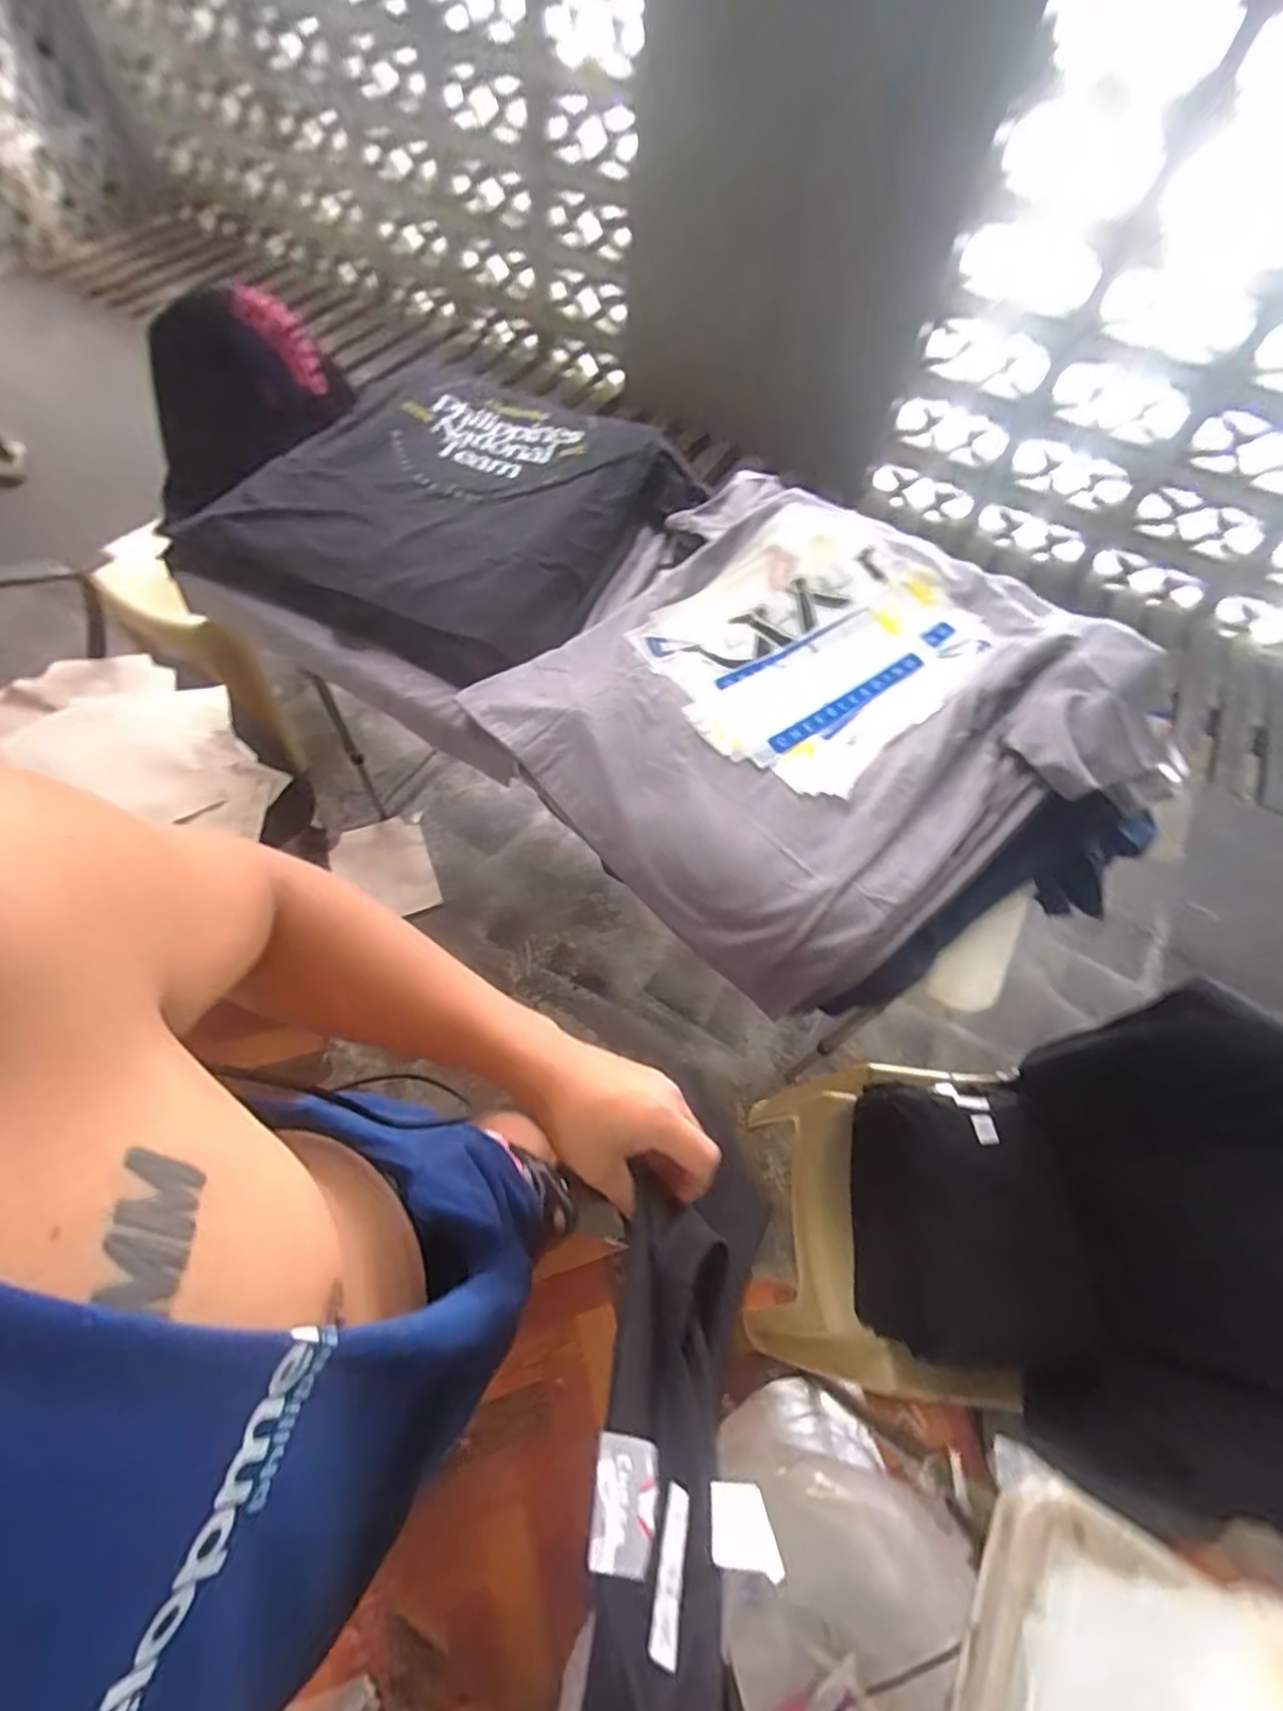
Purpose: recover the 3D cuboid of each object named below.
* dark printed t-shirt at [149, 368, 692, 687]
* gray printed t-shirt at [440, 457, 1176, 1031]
[{"bbox_3d":[-0.282,-0.551,1.006,0.591,0.058,0.620,27,64,10],"label":"dark printed t-shirt"},{"bbox_3d":[0.228,-0.209,0.832,0.688,0.143,0.691,39,67,15],"label":"gray printed t-shirt"}]

